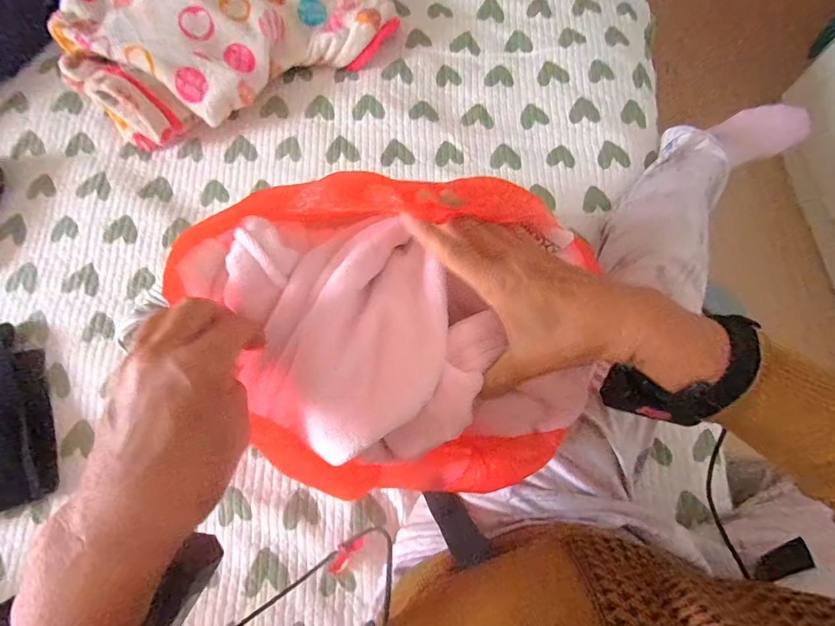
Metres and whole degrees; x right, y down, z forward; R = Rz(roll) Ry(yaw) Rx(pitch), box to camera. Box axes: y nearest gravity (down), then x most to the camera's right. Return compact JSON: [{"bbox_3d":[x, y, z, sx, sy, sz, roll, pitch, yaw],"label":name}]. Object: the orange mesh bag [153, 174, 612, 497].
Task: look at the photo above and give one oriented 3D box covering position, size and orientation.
[{"bbox_3d":[-0.004,0.017,0.334,0.290,0.124,0.240,-11,74,-2],"label":"orange mesh bag"}]

